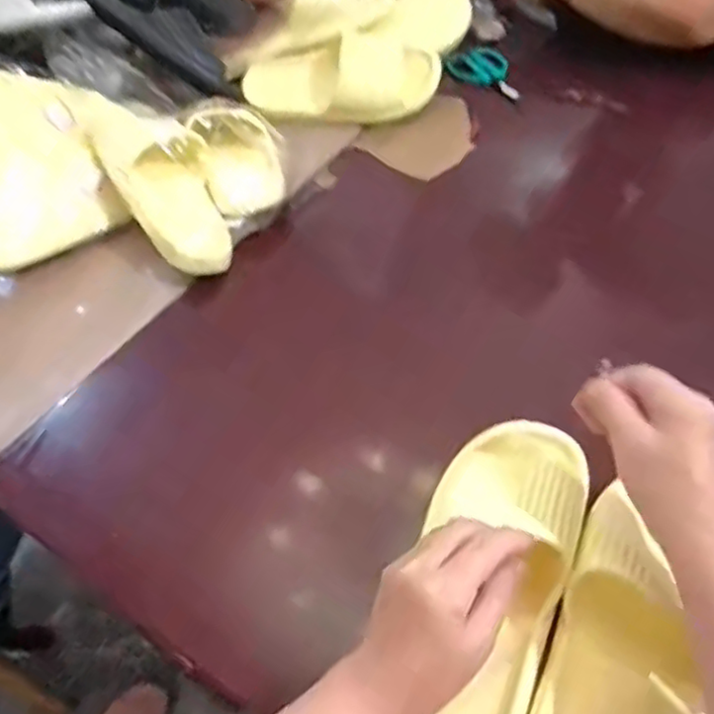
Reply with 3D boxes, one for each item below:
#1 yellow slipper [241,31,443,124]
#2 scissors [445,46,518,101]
[{"bbox_3d":[-0.012,-0.375,0.877,0.256,0.078,0.122,-4,51,1],"label":"yellow slipper"},{"bbox_3d":[0.190,-0.409,0.935,0.090,0.012,0.115,-38,72,-23],"label":"scissors"}]

